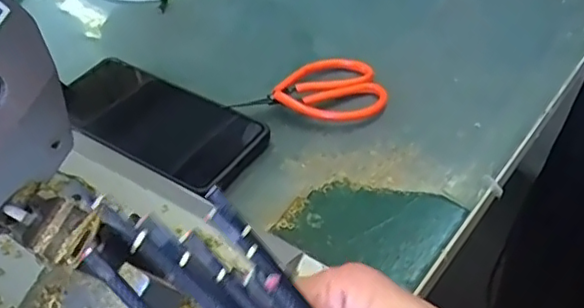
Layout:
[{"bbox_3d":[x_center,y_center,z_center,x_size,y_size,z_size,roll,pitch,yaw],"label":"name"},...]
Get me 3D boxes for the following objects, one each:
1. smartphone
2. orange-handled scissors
[{"bbox_3d":[-0.098,-0.022,0.444,0.159,0.015,0.077,25,52,26],"label":"smartphone"},{"bbox_3d":[0.013,-0.044,0.458,0.113,0.013,0.057,-7,45,-3],"label":"orange-handled scissors"}]

